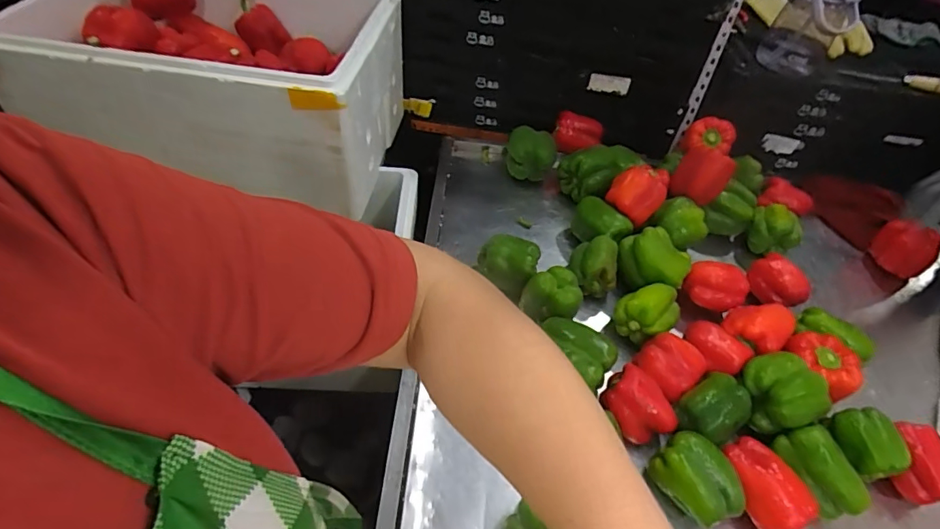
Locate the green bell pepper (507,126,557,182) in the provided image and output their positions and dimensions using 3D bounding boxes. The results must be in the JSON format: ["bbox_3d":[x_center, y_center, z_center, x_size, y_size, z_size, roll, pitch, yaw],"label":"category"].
[{"bbox_3d":[0.123,-0.224,0.970,0.100,0.072,0.086,16,49,7],"label":"green bell pepper"}]

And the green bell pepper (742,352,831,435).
[{"bbox_3d":[0.409,0.169,0.639,0.078,0.072,0.094,-9,50,-14],"label":"green bell pepper"}]

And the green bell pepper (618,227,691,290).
[{"bbox_3d":[0.297,-0.007,0.781,0.100,0.069,0.100,4,48,-3],"label":"green bell pepper"}]

